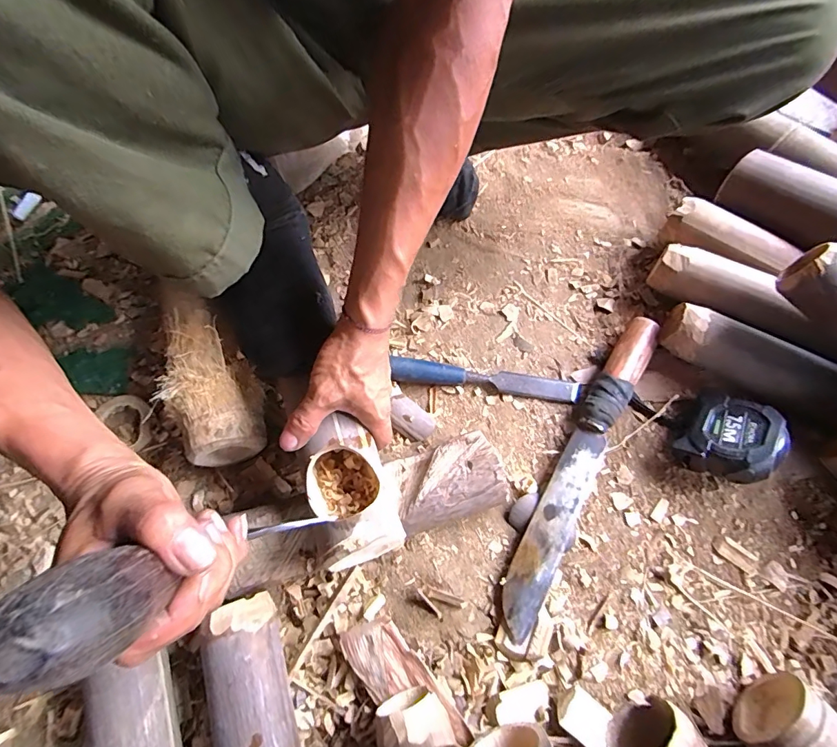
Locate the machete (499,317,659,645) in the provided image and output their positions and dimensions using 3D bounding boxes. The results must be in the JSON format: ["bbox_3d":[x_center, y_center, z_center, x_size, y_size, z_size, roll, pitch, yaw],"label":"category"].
[{"bbox_3d":[0.159,0.097,0.444,0.045,0.035,0.336,26,71,10],"label":"machete"}]

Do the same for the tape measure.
[{"bbox_3d":[0.310,0.068,0.438,0.082,0.044,0.082,25,67,44],"label":"tape measure"}]

